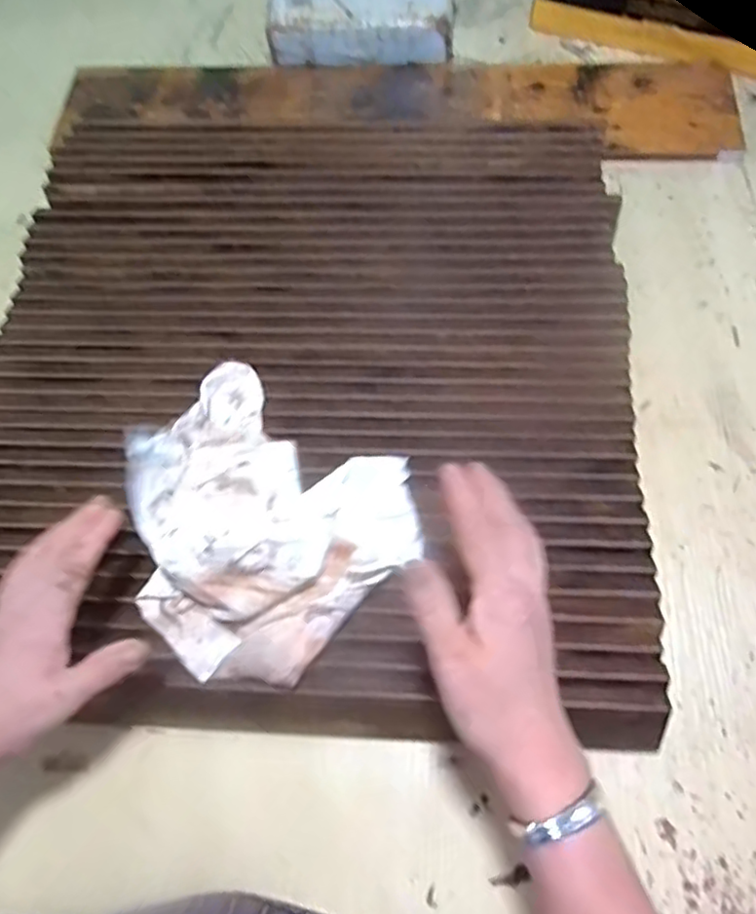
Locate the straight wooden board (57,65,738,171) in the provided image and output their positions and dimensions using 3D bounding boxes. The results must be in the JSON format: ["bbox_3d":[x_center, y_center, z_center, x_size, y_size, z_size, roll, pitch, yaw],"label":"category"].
[{"bbox_3d":[0.015,-0.392,0.690,0.730,0.024,0.140,5,68,5],"label":"straight wooden board"}]

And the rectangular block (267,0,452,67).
[{"bbox_3d":[-0.020,-0.506,0.717,0.210,0.065,0.109,0,68,3],"label":"rectangular block"}]

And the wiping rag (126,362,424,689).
[{"bbox_3d":[-0.099,0.041,0.464,0.220,0.042,0.201,41,76,18],"label":"wiping rag"}]

